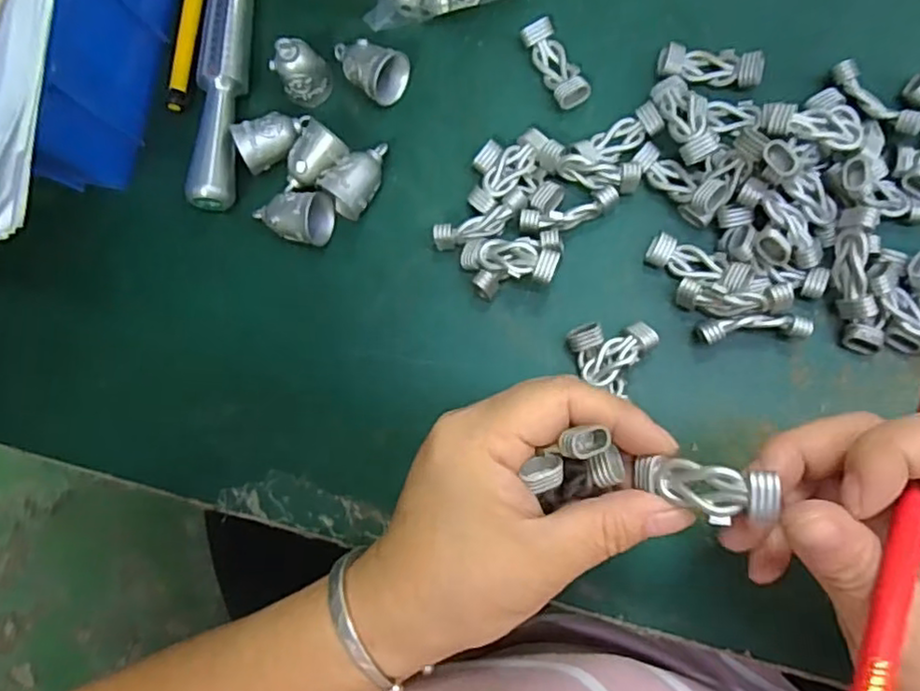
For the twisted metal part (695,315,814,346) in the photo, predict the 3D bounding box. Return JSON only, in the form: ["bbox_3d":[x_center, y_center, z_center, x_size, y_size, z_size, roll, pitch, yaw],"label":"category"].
[{"bbox_3d":[0.126,-0.007,0.282,0.046,0.016,0.011,-5,82,6],"label":"twisted metal part"}]

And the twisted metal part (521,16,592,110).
[{"bbox_3d":[0.046,-0.134,0.308,0.017,0.010,0.044,-27,81,3],"label":"twisted metal part"}]

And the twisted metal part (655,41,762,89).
[{"bbox_3d":[0.116,-0.130,0.300,0.046,0.013,0.018,10,84,8],"label":"twisted metal part"}]

